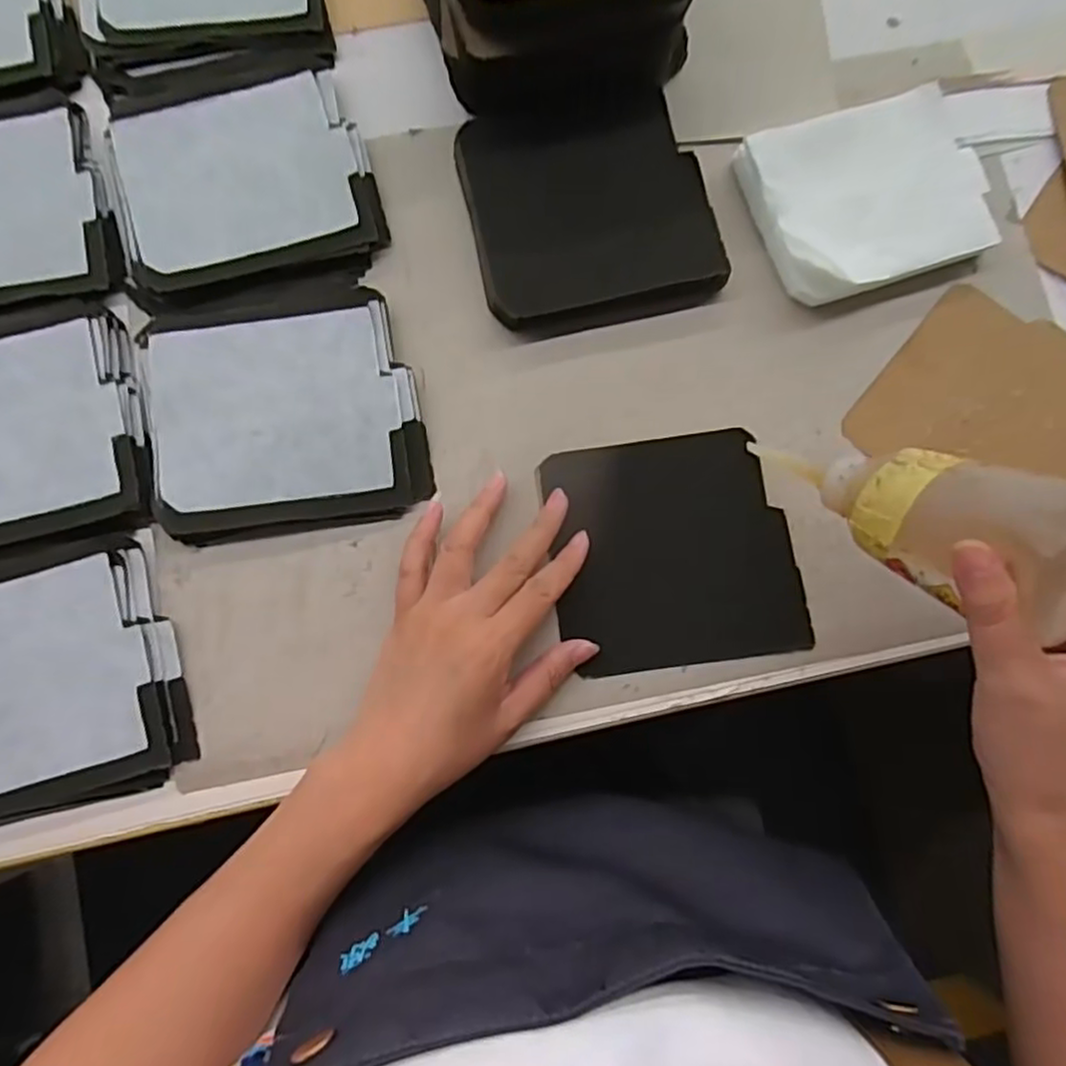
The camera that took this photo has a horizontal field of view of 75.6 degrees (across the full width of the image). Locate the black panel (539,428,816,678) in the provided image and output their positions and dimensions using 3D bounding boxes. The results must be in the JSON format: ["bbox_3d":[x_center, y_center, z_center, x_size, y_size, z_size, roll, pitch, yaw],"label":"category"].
[{"bbox_3d":[0.079,0.010,0.390,0.132,0.006,0.127,-7,81,-1],"label":"black panel"}]

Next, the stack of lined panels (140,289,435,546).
[{"bbox_3d":[-0.142,-0.068,0.395,0.151,0.013,0.135,-9,82,-3],"label":"stack of lined panels"}]

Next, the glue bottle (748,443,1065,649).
[{"bbox_3d":[0.174,-0.012,0.315,0.053,0.148,0.044,-51,130,-8],"label":"glue bottle"}]

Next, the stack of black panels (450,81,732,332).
[{"bbox_3d":[0.034,-0.192,0.414,0.138,0.025,0.128,-12,82,-3],"label":"stack of black panels"}]

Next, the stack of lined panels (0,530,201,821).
[{"bbox_3d":[-0.270,0.077,0.363,0.160,0.009,0.137,-12,82,-3],"label":"stack of lined panels"}]

